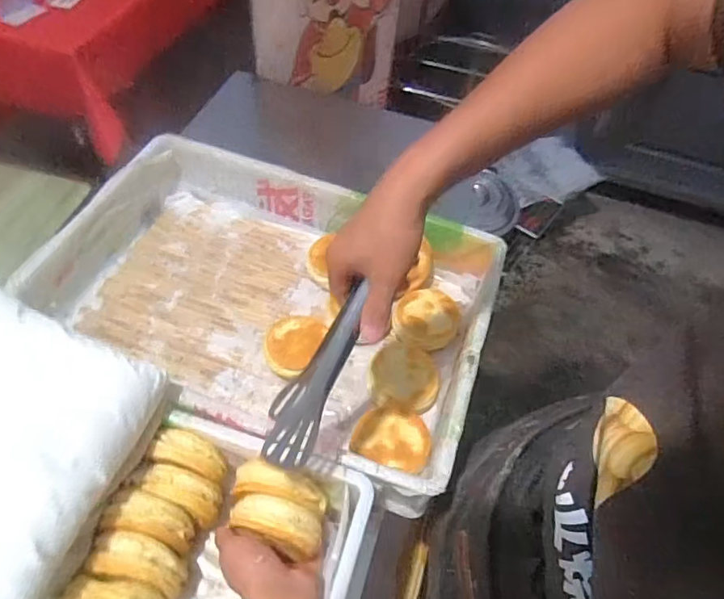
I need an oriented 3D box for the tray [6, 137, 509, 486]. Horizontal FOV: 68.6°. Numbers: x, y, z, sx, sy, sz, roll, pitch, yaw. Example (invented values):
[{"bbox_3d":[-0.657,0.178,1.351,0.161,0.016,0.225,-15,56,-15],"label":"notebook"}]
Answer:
[{"bbox_3d":[-0.129,0.001,0.770,0.583,0.126,0.404,18,55,8],"label":"tray"}]

